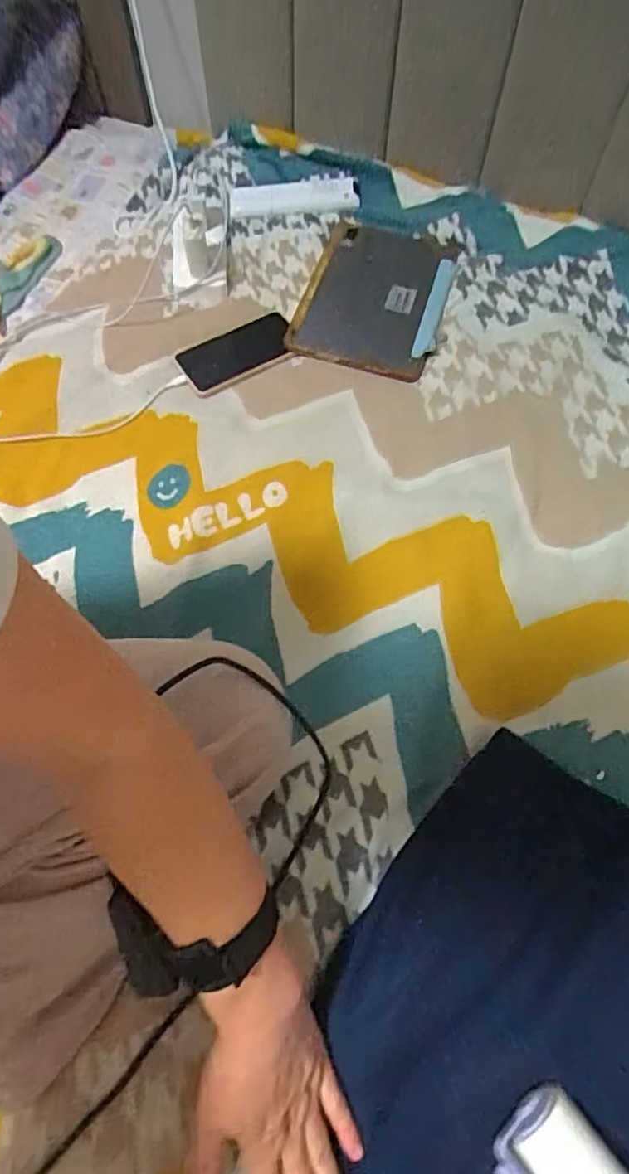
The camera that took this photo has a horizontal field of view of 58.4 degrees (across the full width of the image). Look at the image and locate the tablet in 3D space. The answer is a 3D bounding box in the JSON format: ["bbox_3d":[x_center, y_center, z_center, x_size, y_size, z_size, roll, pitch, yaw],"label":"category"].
[{"bbox_3d":[0.087,-0.403,0.762,0.182,0.015,0.286,15,65,8],"label":"tablet"}]

